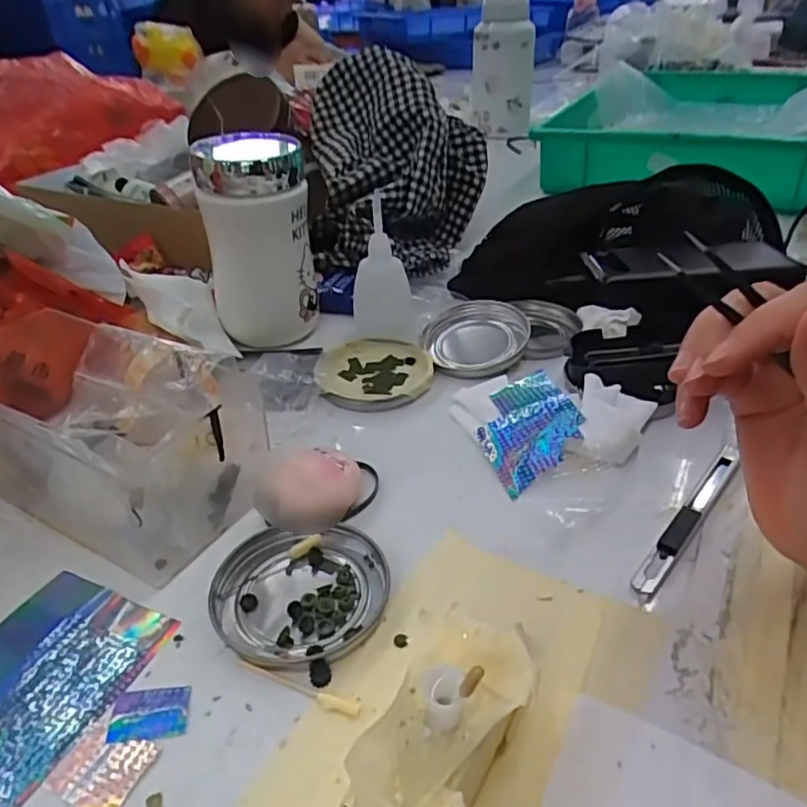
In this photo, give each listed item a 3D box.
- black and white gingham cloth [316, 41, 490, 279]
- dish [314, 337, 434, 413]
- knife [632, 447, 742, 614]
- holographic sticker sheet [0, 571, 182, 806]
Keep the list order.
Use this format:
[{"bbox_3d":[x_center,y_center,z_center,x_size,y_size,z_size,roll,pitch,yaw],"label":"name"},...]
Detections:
[{"bbox_3d":[-0.005,-0.223,0.592,0.158,0.157,0.176,-3,35,-2],"label":"black and white gingham cloth"},{"bbox_3d":[-0.021,-0.024,0.443,0.078,0.009,0.078,-1,35,1],"label":"dish"},{"bbox_3d":[0.144,0.057,0.320,0.011,0.010,0.120,25,43,32],"label":"knife"},{"bbox_3d":[-0.160,0.122,0.252,0.076,0.004,0.123,14,38,21],"label":"holographic sticker sheet"}]

